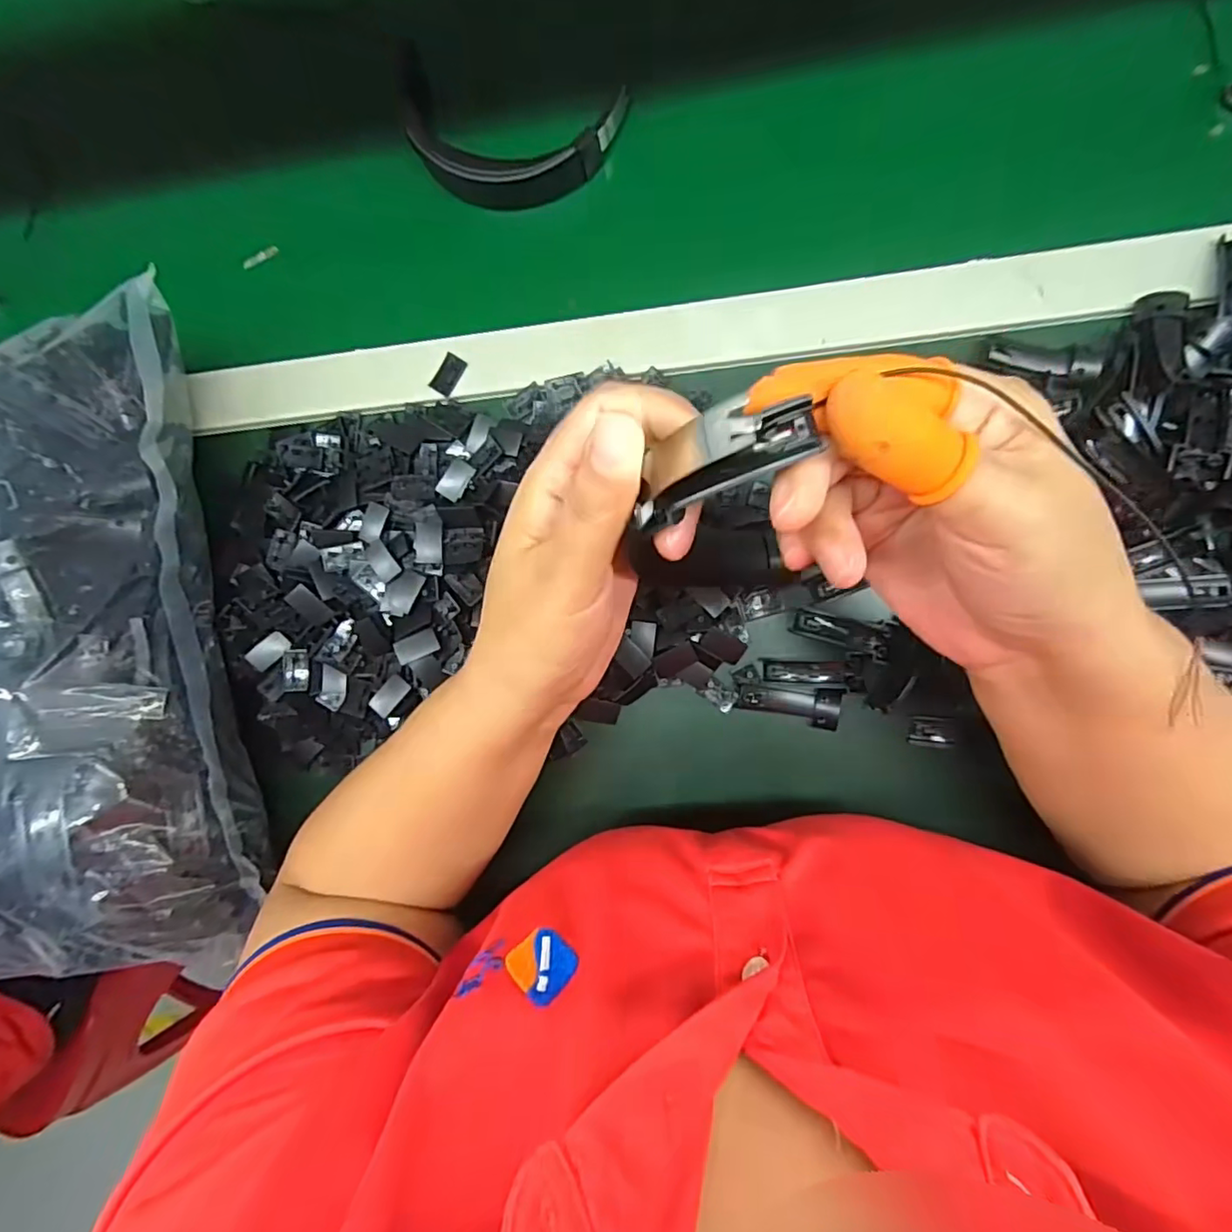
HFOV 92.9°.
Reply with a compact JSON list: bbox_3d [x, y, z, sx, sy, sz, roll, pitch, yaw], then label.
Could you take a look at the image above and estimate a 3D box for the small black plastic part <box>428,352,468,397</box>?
[{"bbox_3d":[-0.109,-0.157,0.380,0.015,0.004,0.026,32,93,6],"label":"small black plastic part"}]

